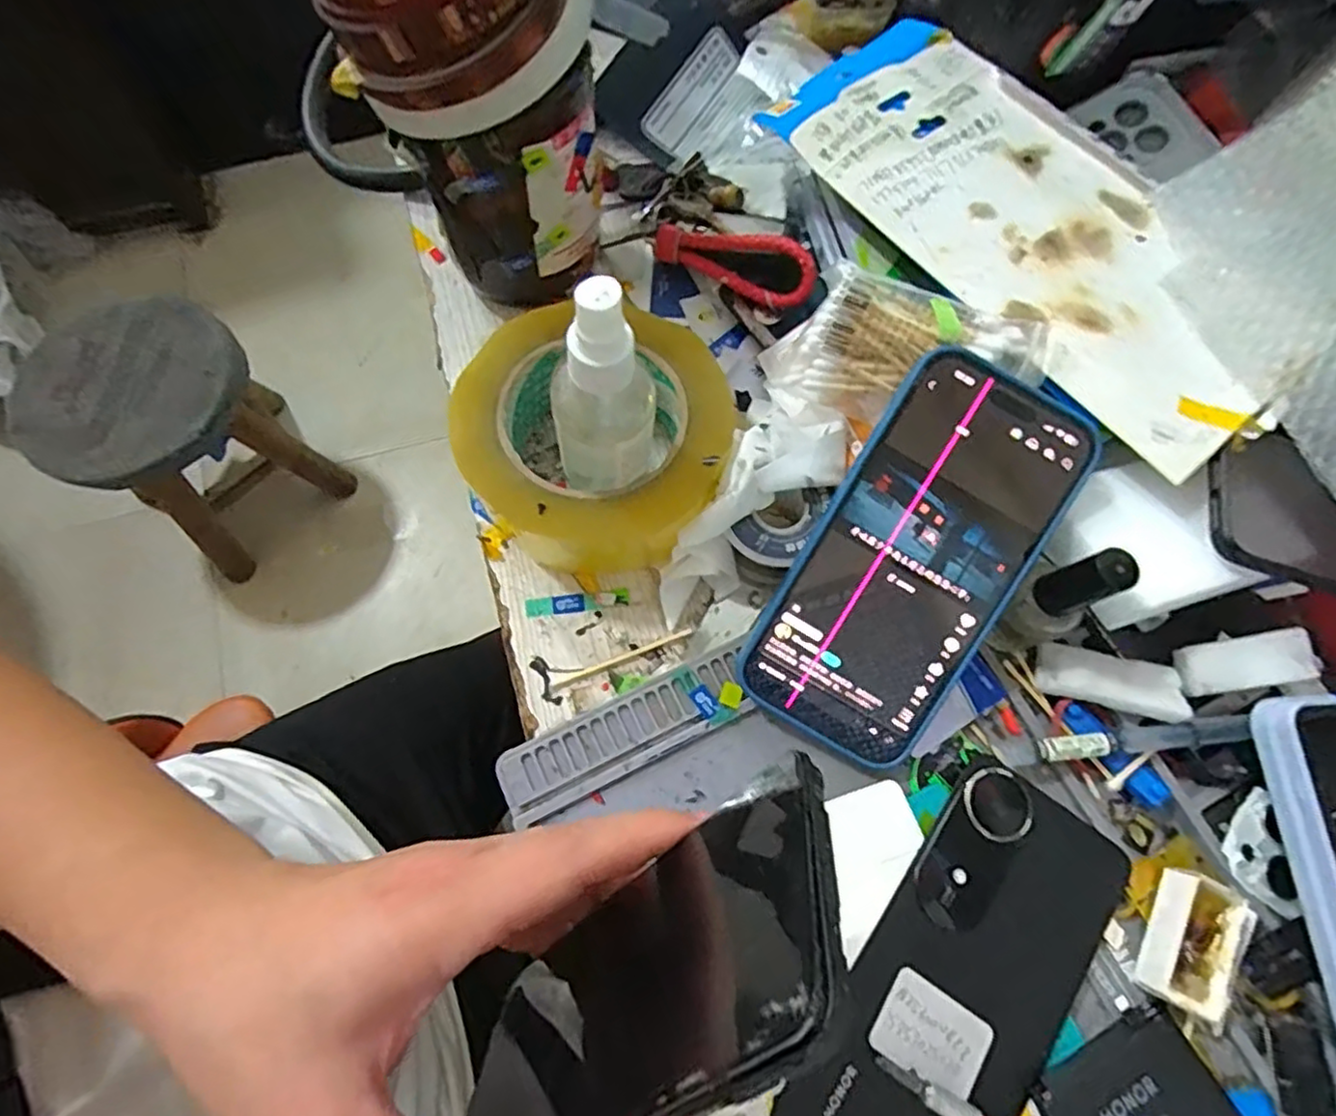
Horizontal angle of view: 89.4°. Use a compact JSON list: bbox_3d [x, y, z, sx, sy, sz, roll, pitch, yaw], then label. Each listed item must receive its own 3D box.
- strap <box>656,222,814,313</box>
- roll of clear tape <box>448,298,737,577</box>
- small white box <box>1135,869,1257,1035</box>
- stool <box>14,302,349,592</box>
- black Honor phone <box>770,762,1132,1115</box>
[{"bbox_3d":[0.034,-0.151,0.347,0.086,0.033,0.021,24,71,19],"label":"strap"},{"bbox_3d":[-0.033,-0.055,0.311,0.115,0.054,0.110,1,71,-2],"label":"roll of clear tape"},{"bbox_3d":[0.204,0.150,0.259,0.033,0.017,0.047,29,72,7],"label":"small white box"},{"bbox_3d":[-0.675,-0.170,0.960,0.265,0.314,0.249,1,71,-2],"label":"stool"},{"bbox_3d":[0.113,0.164,0.257,0.078,0.009,0.161,37,73,10],"label":"black Honor phone"}]

